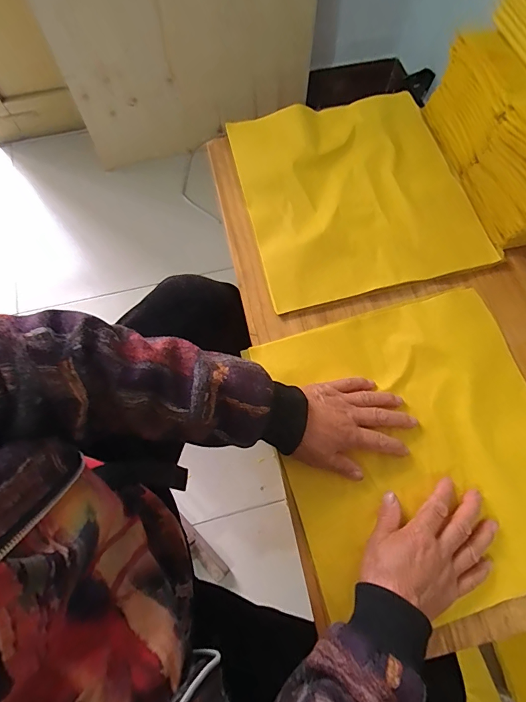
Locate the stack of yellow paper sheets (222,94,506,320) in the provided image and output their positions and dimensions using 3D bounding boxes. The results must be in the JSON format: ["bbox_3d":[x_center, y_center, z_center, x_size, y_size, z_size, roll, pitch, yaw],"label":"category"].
[{"bbox_3d":[0.127,-0.222,0.528,0.297,0.019,0.303,-13,71,-6],"label":"stack of yellow paper sheets"}]

